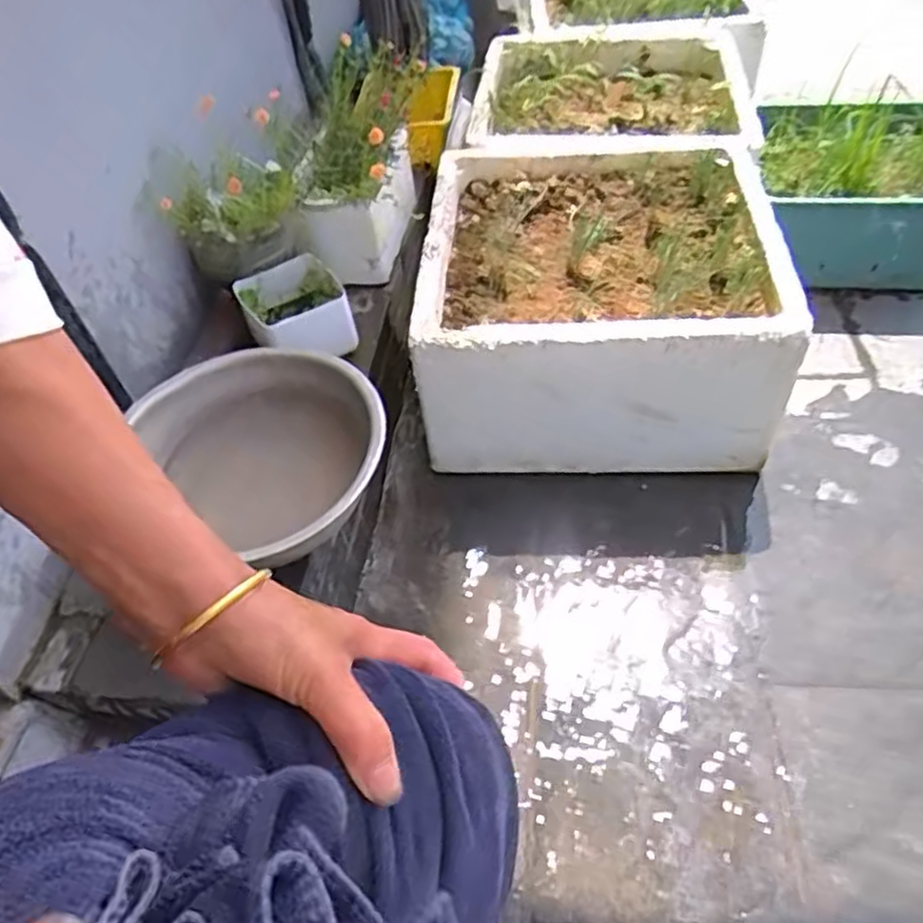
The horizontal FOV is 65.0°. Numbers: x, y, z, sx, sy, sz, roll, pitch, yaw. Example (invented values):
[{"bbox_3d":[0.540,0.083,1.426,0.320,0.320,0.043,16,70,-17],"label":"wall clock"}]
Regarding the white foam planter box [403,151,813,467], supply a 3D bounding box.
[{"bbox_3d":[0.222,-0.277,1.242,0.530,0.309,0.538,0,49,10],"label":"white foam planter box"}]

